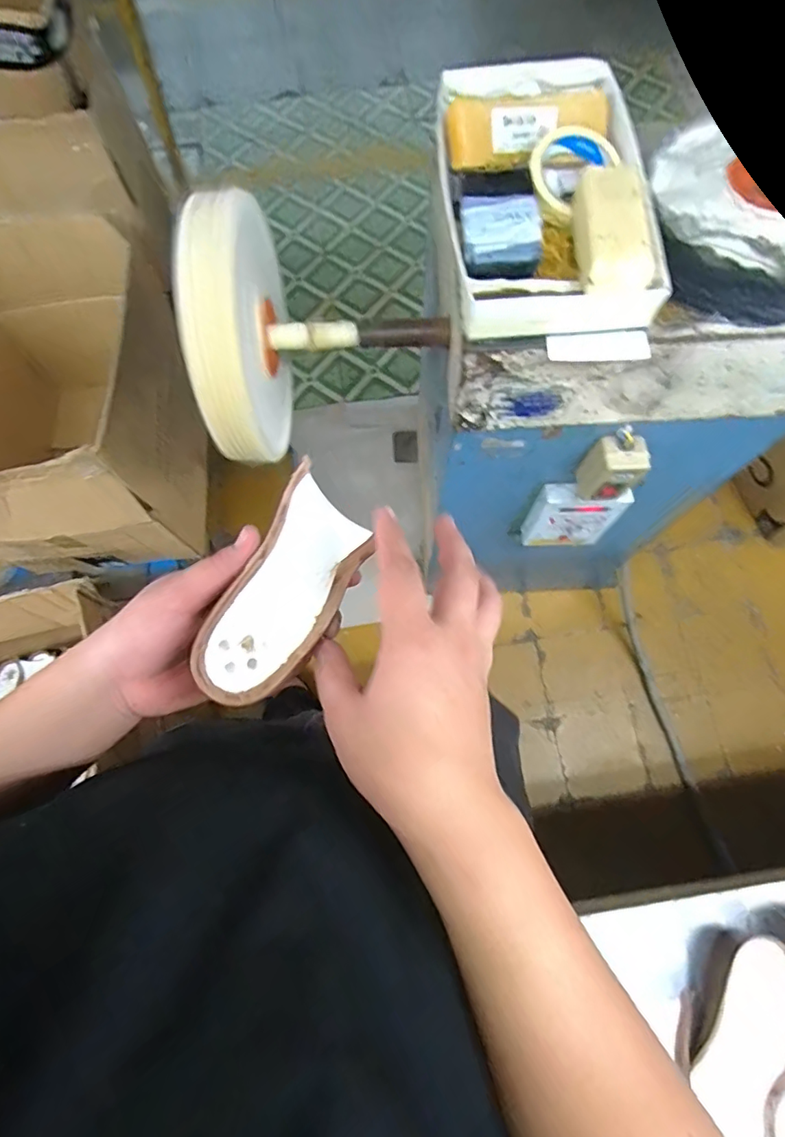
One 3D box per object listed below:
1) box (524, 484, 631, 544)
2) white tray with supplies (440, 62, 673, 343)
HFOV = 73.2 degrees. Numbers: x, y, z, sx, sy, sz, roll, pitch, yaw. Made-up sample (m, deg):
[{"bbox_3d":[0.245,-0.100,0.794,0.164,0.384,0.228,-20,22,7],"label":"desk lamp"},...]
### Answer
[{"bbox_3d":[0.307,-0.089,0.898,0.138,0.192,0.037,-2,72,1],"label":"box"},{"bbox_3d":[0.152,-0.390,0.535,0.196,0.060,0.326,-3,72,0],"label":"white tray with supplies"}]

